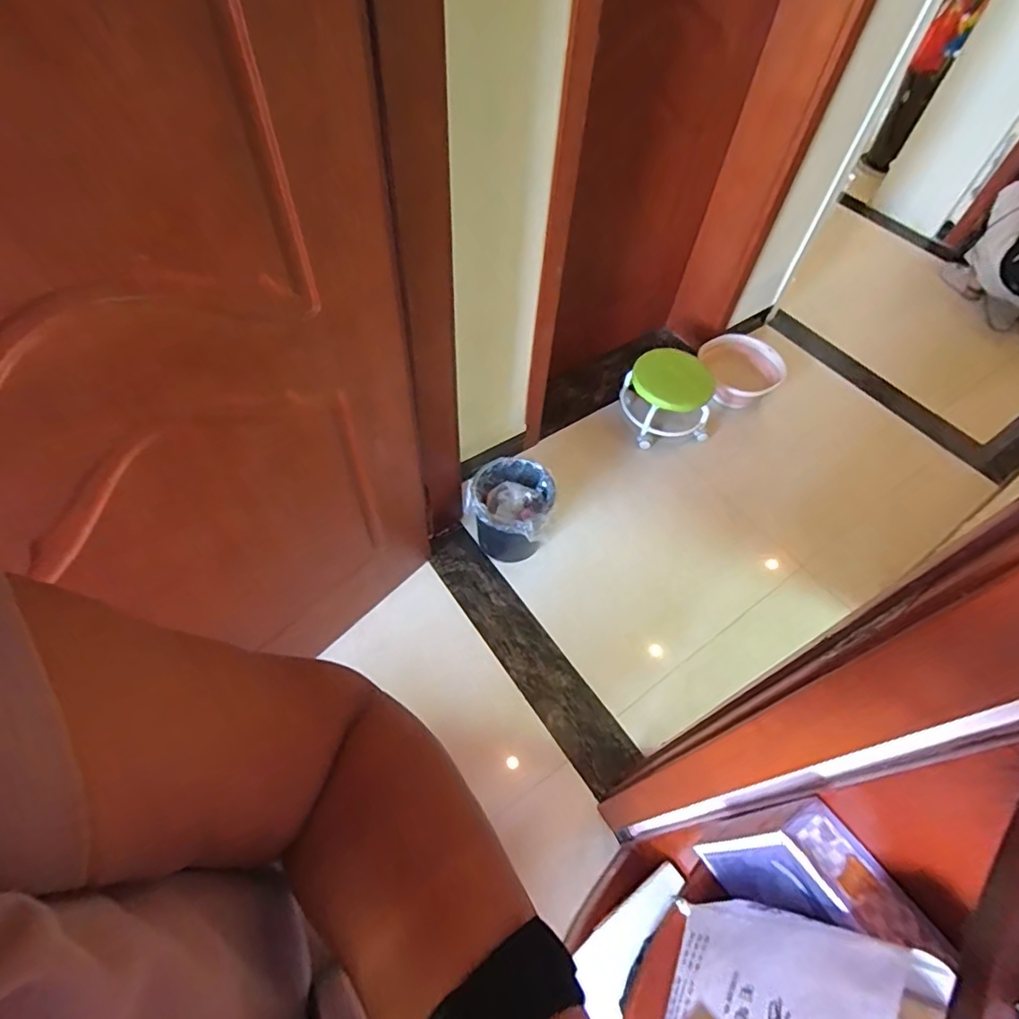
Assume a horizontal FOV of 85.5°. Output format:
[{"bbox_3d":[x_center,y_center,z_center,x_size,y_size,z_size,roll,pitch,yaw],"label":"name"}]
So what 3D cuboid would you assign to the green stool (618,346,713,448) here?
[{"bbox_3d":[0.497,-0.349,1.743,0.232,0.224,0.225,-7,57,-8],"label":"green stool"}]

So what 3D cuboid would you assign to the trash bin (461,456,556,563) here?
[{"bbox_3d":[0.002,0.007,1.481,0.213,0.202,0.227,2,57,-2],"label":"trash bin"}]

